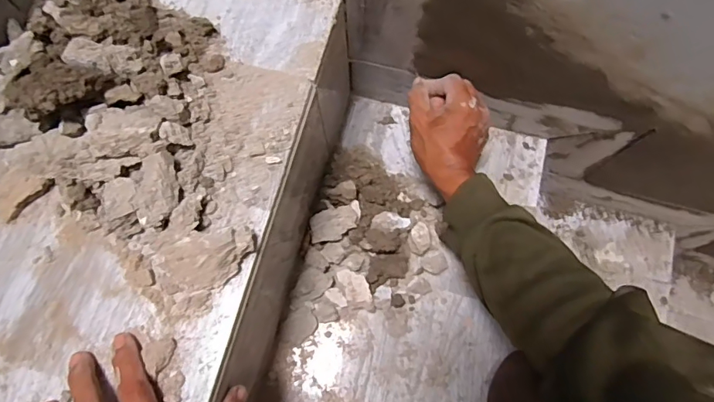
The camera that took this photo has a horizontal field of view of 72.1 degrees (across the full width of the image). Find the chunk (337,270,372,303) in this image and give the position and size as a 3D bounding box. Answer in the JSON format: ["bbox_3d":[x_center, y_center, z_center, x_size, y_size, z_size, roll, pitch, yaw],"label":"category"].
[{"bbox_3d":[-0.002,0.096,0.550,0.028,0.028,0.042,-24,75,-7],"label":"chunk"}]

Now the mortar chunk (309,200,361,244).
[{"bbox_3d":[-0.024,0.025,0.561,0.063,0.013,0.034,-21,75,-6],"label":"mortar chunk"}]

